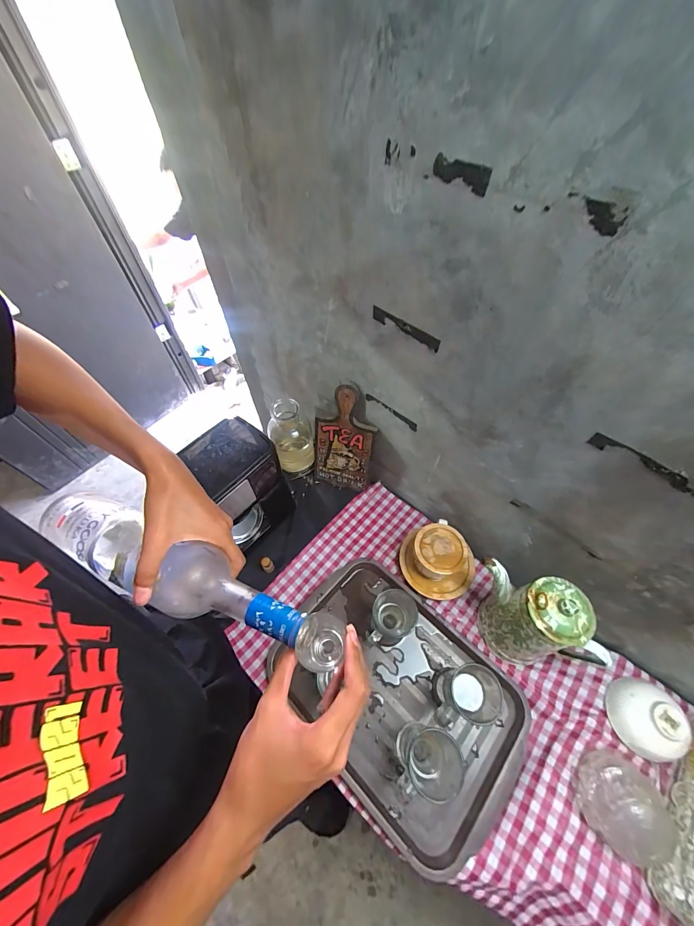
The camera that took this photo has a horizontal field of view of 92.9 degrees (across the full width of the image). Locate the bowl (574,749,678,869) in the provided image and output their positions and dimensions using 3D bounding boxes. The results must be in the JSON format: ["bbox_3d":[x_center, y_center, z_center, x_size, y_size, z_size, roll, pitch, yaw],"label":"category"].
[{"bbox_3d":[0.406,0.491,0.473,0.104,0.081,0.110,0,56,1],"label":"bowl"}]

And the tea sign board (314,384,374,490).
[{"bbox_3d":[-0.011,-0.046,0.750,0.135,0.270,0.015,14,44,11],"label":"tea sign board"}]

